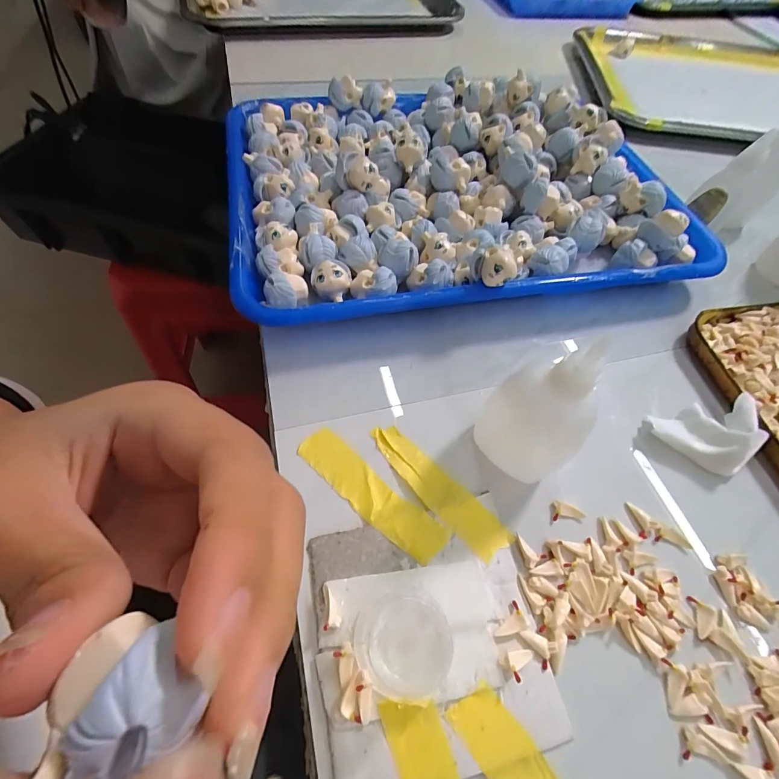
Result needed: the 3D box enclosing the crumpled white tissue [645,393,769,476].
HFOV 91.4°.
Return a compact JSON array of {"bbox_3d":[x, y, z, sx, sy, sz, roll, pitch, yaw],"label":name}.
[{"bbox_3d":[0.175,0.025,0.206,0.055,0.023,0.039,-11,61,-11],"label":"crumpled white tissue"}]

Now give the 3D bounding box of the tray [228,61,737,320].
[{"bbox_3d":[0.050,-0.157,0.289,0.327,0.053,0.243,-10,60,-10],"label":"tray"}]

